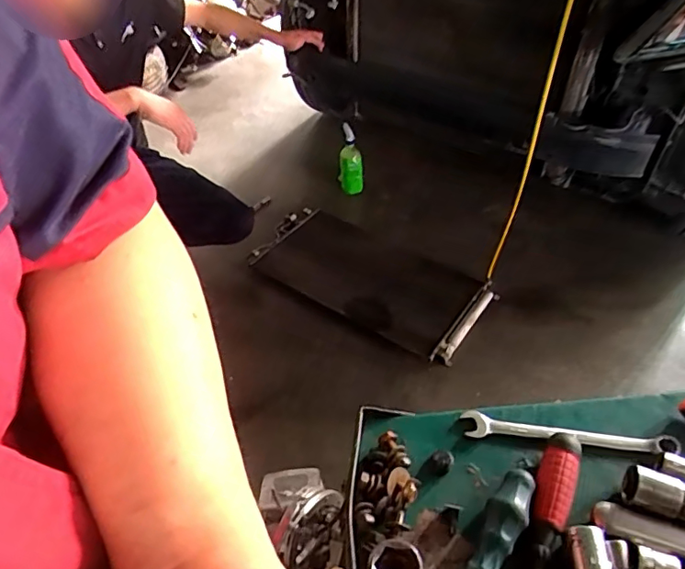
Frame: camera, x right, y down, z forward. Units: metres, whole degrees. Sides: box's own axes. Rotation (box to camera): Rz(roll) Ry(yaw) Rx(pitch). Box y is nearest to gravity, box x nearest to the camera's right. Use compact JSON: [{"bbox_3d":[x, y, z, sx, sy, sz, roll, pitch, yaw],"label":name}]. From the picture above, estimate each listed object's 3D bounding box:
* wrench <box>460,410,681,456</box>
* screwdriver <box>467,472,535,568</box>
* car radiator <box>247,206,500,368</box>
[{"bbox_3d":[0.180,0.120,0.416,0.164,0.013,0.020,5,45,7],"label":"wrench"},{"bbox_3d":[0.084,0.190,0.336,0.024,0.021,0.160,26,51,26],"label":"screwdriver"},{"bbox_3d":[0.067,-0.041,1.698,0.773,0.074,0.374,25,51,25],"label":"car radiator"}]

